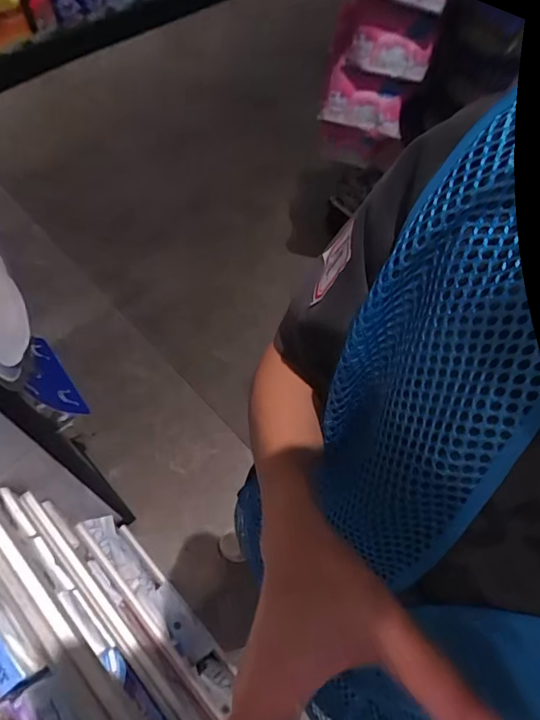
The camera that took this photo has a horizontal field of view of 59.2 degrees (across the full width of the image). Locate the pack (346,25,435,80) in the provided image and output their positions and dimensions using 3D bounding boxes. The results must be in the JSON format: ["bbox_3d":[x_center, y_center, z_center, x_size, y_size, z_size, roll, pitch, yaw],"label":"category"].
[{"bbox_3d":[0.292,-0.754,1.167,0.199,0.089,0.046,16,62,6],"label":"pack"}]

